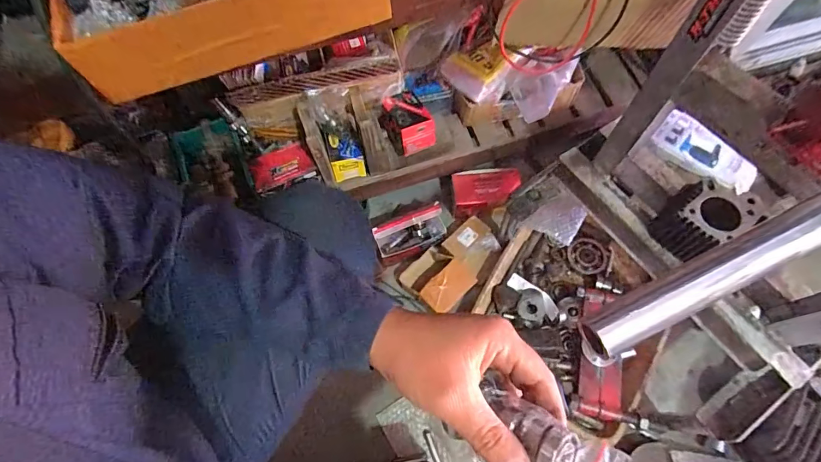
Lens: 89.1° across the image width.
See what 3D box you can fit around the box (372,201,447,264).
[{"bbox_3d":[0.002,0.004,0.725,0.124,0.079,0.048,-23,68,-7],"label":"box"}]

